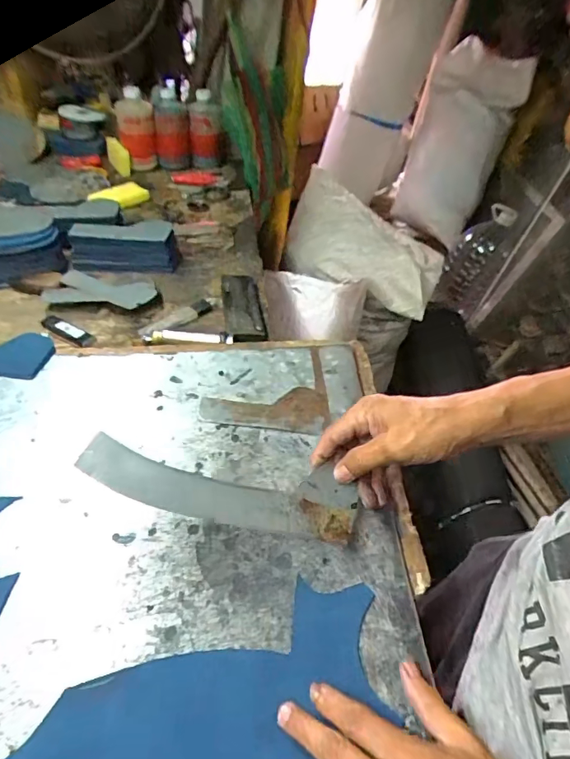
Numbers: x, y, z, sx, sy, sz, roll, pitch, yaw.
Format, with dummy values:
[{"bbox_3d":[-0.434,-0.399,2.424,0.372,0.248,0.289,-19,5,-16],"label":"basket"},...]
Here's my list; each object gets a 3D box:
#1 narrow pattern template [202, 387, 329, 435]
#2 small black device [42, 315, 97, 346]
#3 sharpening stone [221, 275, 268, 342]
[{"bbox_3d":[-0.023,0.029,0.531,0.140,0.004,0.058,5,50,3],"label":"narrow pattern template"},{"bbox_3d":[-0.295,-0.068,0.636,0.090,0.014,0.023,25,48,19],"label":"small black device"},{"bbox_3d":[-0.062,-0.106,0.689,0.054,0.018,0.169,-4,45,-10],"label":"sharpening stone"}]

